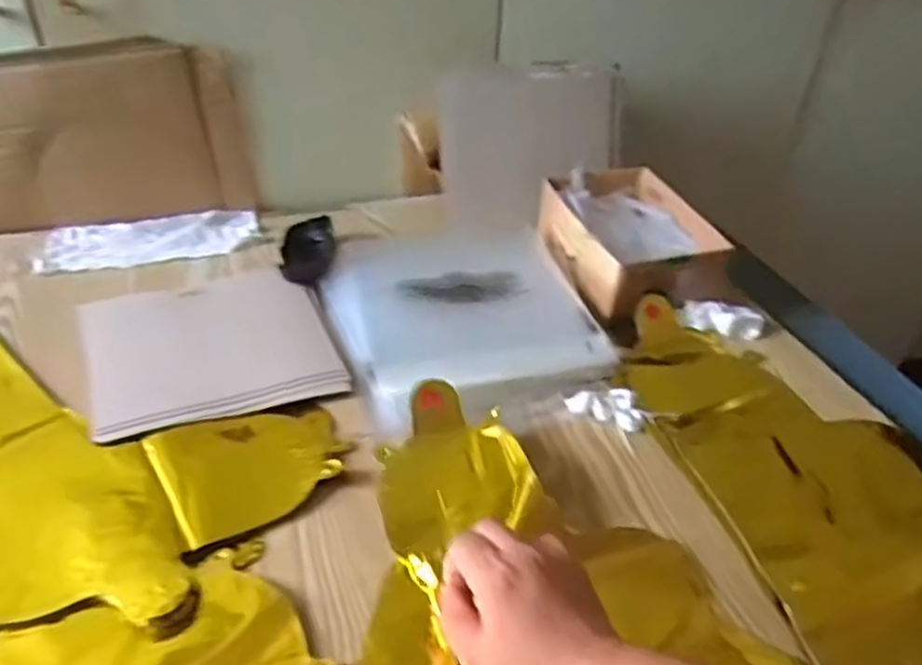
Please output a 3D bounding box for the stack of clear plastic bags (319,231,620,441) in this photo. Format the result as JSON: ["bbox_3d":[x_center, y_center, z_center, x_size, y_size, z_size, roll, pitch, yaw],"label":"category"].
[{"bbox_3d":[-0.002,-0.023,0.685,0.224,0.021,0.268,-10,40,-16],"label":"stack of clear plastic bags"}]

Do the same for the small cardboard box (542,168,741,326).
[{"bbox_3d":[0.169,-0.098,0.747,0.142,0.057,0.195,-10,40,-16],"label":"small cardboard box"}]

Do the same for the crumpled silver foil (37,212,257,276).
[{"bbox_3d":[-0.322,-0.099,0.768,0.208,0.005,0.080,-10,40,-17],"label":"crumpled silver foil"}]

